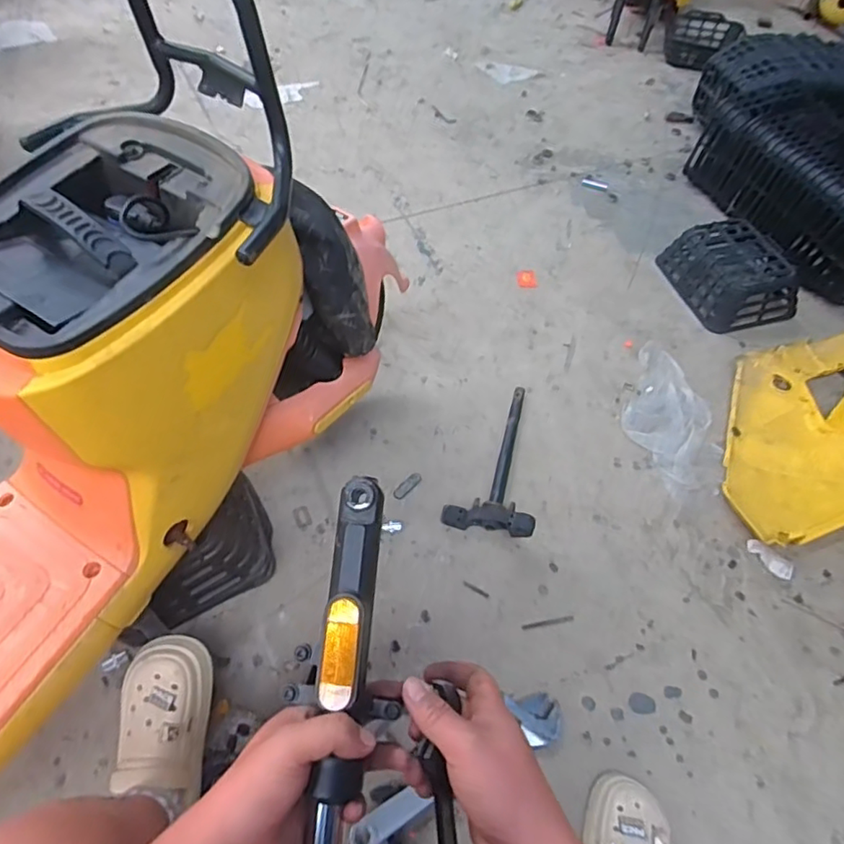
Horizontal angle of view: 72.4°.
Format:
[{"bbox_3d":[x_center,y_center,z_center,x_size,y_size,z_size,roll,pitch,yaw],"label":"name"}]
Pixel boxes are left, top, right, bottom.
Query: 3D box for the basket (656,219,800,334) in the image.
[{"bbox_3d":[0.802,-0.396,1.508,0.240,0.111,0.309,-9,55,-9],"label":"basket"}]

